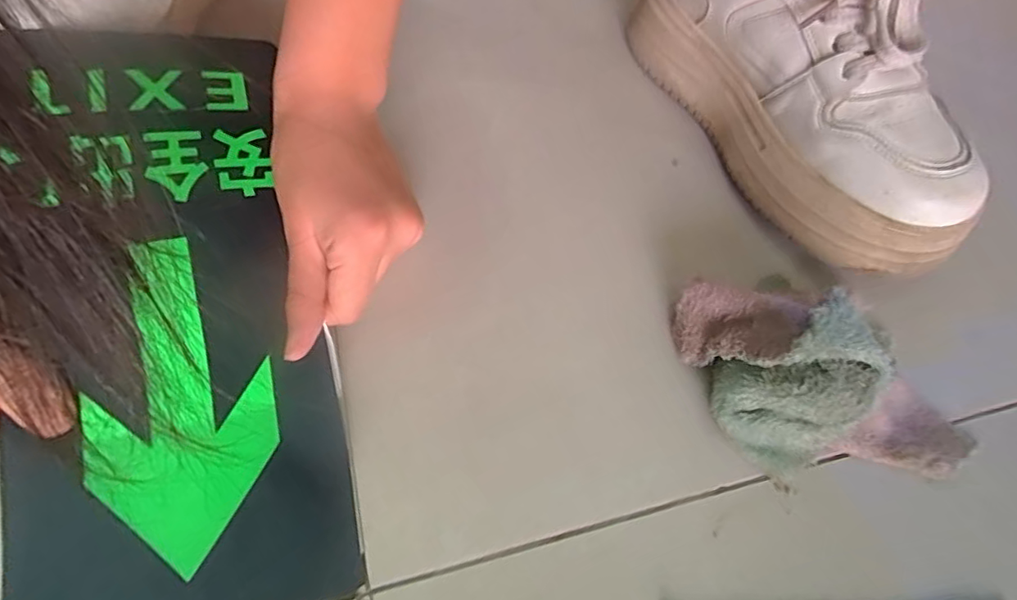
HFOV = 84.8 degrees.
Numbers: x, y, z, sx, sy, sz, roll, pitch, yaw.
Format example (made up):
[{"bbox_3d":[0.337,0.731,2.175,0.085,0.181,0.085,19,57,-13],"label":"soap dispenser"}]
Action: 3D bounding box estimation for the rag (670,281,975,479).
[{"bbox_3d":[0.150,0.035,0.260,0.145,0.047,0.090,17,61,10],"label":"rag"}]

